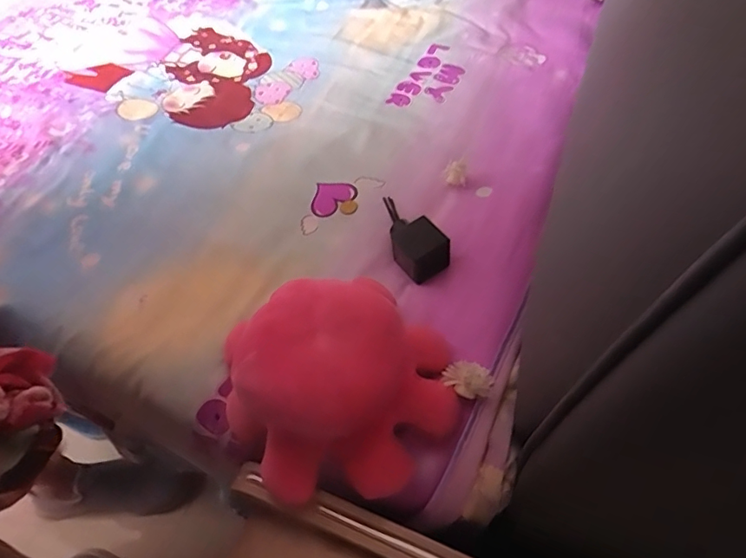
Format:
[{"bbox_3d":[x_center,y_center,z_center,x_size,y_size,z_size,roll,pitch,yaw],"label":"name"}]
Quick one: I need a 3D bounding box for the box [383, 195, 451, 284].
[{"bbox_3d":[0.033,-0.051,0.535,0.047,0.041,0.114,-29,60,-19],"label":"box"}]

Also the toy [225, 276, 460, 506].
[{"bbox_3d":[-0.026,0.091,0.382,0.190,0.119,0.143,-7,54,-5],"label":"toy"}]

